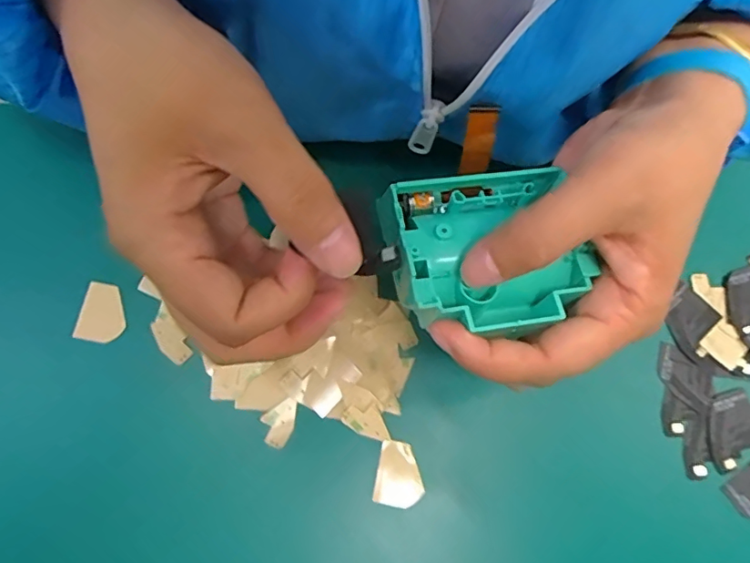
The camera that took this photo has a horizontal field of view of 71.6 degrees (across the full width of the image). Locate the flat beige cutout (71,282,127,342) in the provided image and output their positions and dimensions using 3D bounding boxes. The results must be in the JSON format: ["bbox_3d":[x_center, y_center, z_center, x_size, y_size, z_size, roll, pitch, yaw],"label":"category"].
[{"bbox_3d":[-0.139,0.016,0.267,0.022,0.004,0.029,12,74,-5],"label":"flat beige cutout"}]

